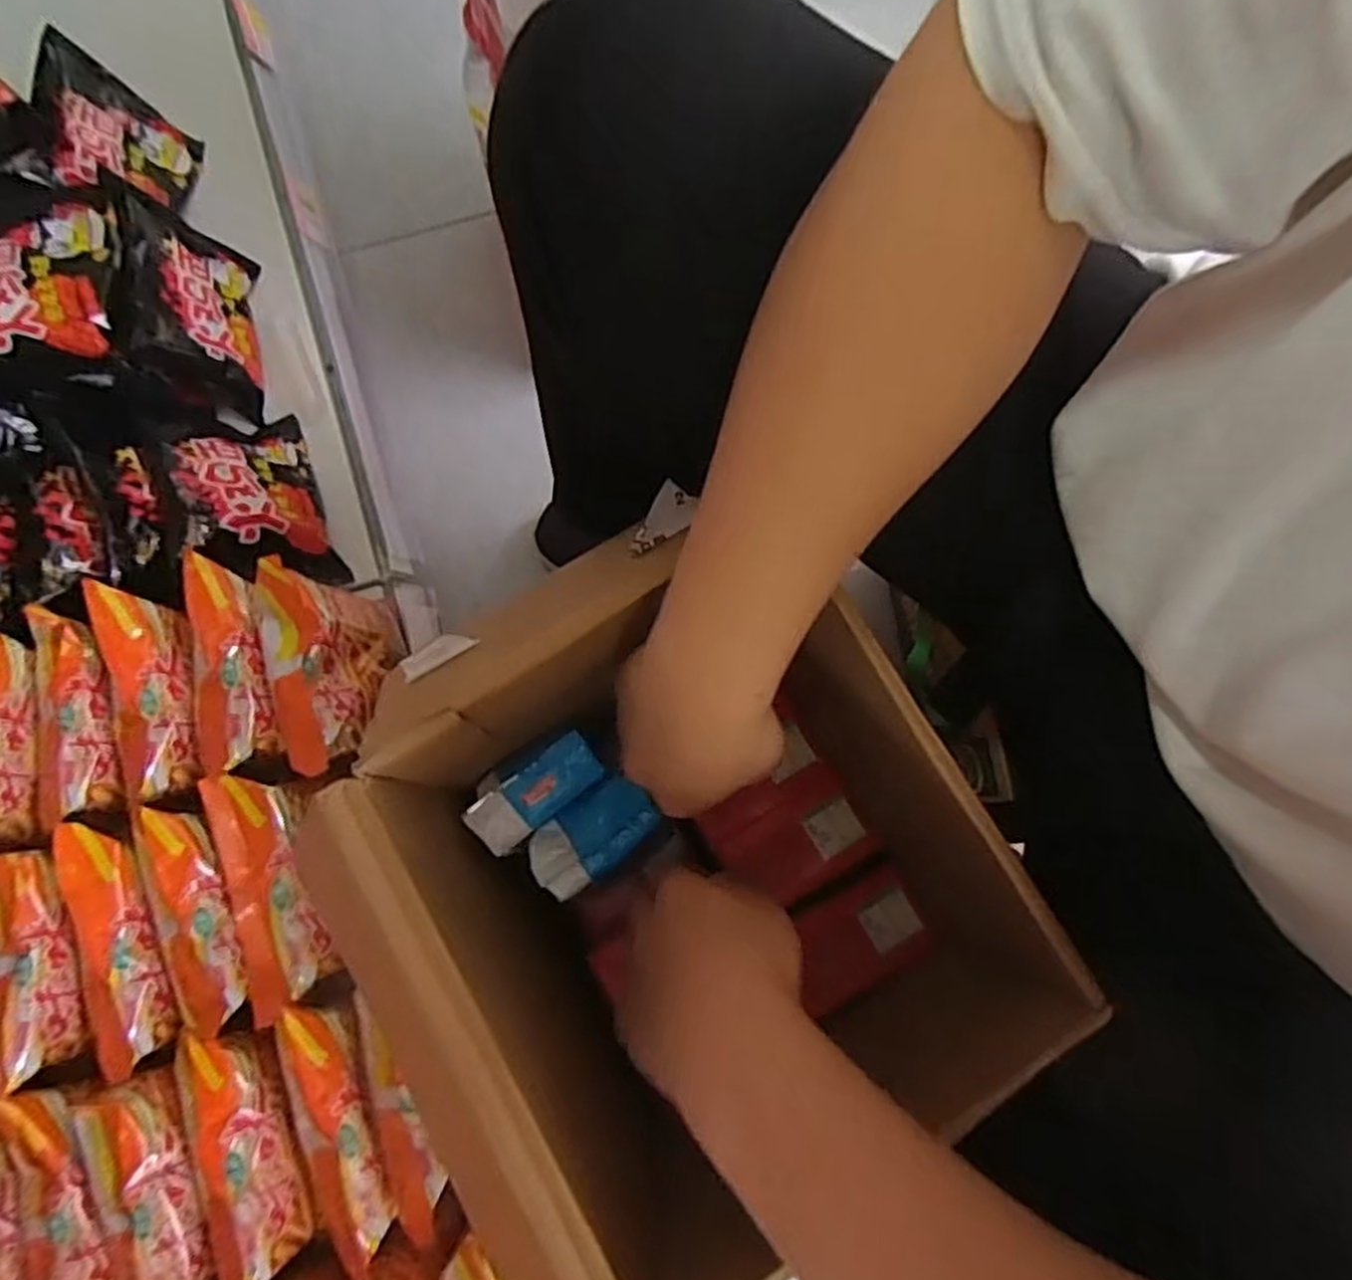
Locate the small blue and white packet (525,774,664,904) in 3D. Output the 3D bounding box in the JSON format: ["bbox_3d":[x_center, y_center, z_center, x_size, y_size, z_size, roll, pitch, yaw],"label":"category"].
[{"bbox_3d":[-0.054,0.125,0.498,0.079,0.017,0.048,-36,81,-9],"label":"small blue and white packet"}]

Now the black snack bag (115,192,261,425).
[{"bbox_3d":[-0.374,-0.258,0.599,0.037,0.116,0.147,-16,76,17],"label":"black snack bag"}]

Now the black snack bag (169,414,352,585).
[{"bbox_3d":[-0.322,-0.109,0.588,0.042,0.118,0.150,-35,75,28],"label":"black snack bag"}]

